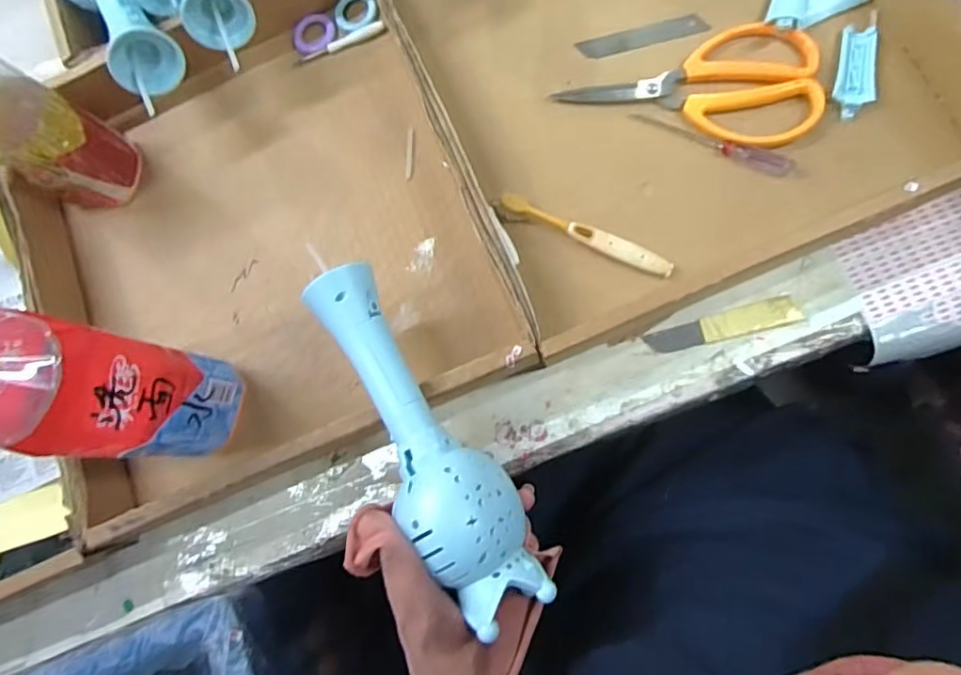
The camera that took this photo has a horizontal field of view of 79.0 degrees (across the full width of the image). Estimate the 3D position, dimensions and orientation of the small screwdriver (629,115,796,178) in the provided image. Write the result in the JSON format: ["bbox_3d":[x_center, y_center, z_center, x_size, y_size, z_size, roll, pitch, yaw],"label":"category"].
[{"bbox_3d":[0.171,-0.144,0.431,0.118,0.009,0.015,24,85,12],"label":"small screwdriver"}]

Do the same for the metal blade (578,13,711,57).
[{"bbox_3d":[0.128,-0.239,0.465,0.098,0.006,0.024,-10,74,6],"label":"metal blade"}]

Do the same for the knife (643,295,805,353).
[{"bbox_3d":[0.173,-0.008,0.418,0.102,0.011,0.019,-15,79,6],"label":"knife"}]

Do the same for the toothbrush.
[{"bbox_3d":[0.078,-0.076,0.433,0.133,0.014,0.014,26,86,12],"label":"toothbrush"}]

